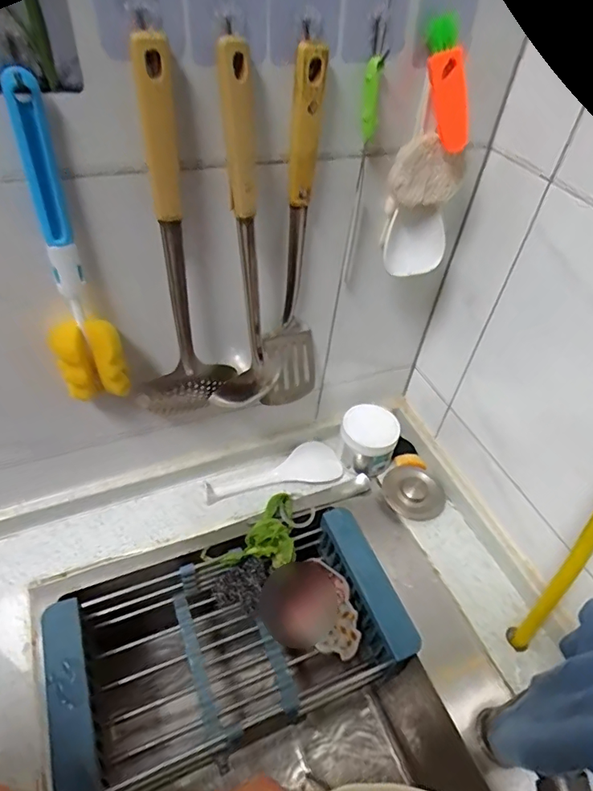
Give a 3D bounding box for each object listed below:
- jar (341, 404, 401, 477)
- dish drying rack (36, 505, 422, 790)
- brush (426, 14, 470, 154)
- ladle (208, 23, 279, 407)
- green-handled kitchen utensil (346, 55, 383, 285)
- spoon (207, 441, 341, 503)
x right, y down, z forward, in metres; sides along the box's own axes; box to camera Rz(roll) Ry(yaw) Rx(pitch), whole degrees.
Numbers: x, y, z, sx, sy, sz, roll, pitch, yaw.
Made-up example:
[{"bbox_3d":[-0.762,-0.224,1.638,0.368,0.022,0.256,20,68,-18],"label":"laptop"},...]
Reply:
[{"bbox_3d":[0.100,0.066,0.698,0.078,0.073,0.075,4,46,-4],"label":"jar"},{"bbox_3d":[-0.078,0.278,0.572,0.383,0.127,0.200,-13,49,-19],"label":"dish drying rack"},{"bbox_3d":[0.128,-0.260,0.416,0.027,0.098,0.021,6,39,36],"label":"brush"},{"bbox_3d":[-0.040,-0.115,0.432,0.065,0.310,0.064,6,45,-1],"label":"ladle"},{"bbox_3d":[0.058,-0.199,0.470,0.016,0.209,0.022,13,46,6],"label":"green-handled kitchen utensil"},{"bbox_3d":[-0.031,0.104,0.686,0.192,0.017,0.063,-8,47,-15],"label":"spoon"}]

